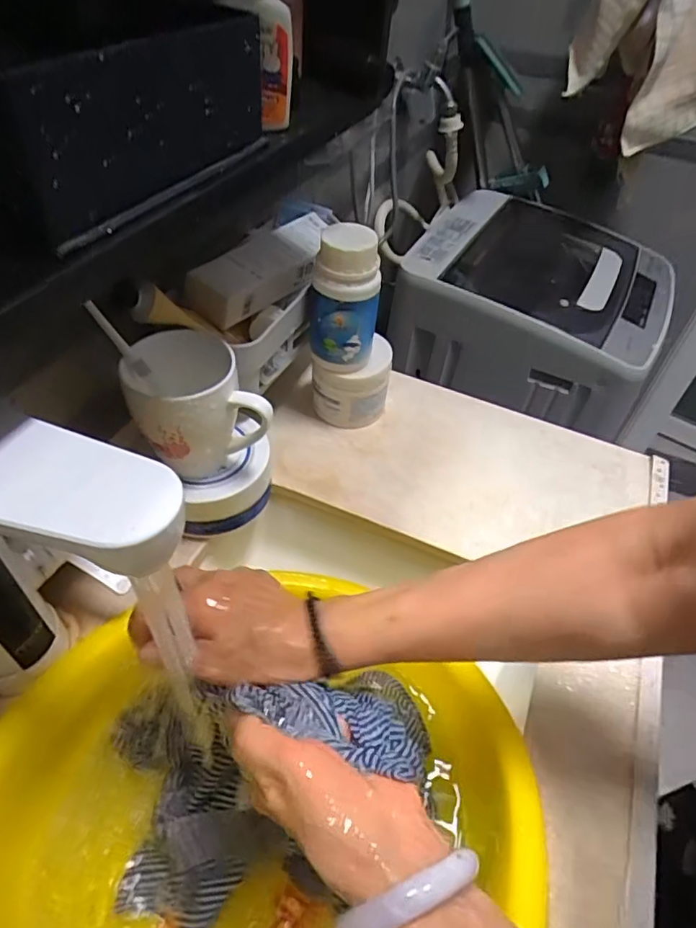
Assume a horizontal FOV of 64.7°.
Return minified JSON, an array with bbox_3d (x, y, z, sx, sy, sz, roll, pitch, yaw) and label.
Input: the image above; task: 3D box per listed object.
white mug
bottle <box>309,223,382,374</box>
[{"bbox_3d":[-0.120,-0.041,0.438,0.097,0.108,0.085,-17,51,-20],"label":"white mug"},{"bbox_3d":[-0.003,-0.151,0.513,0.061,0.124,0.052,6,47,0],"label":"bottle"}]

